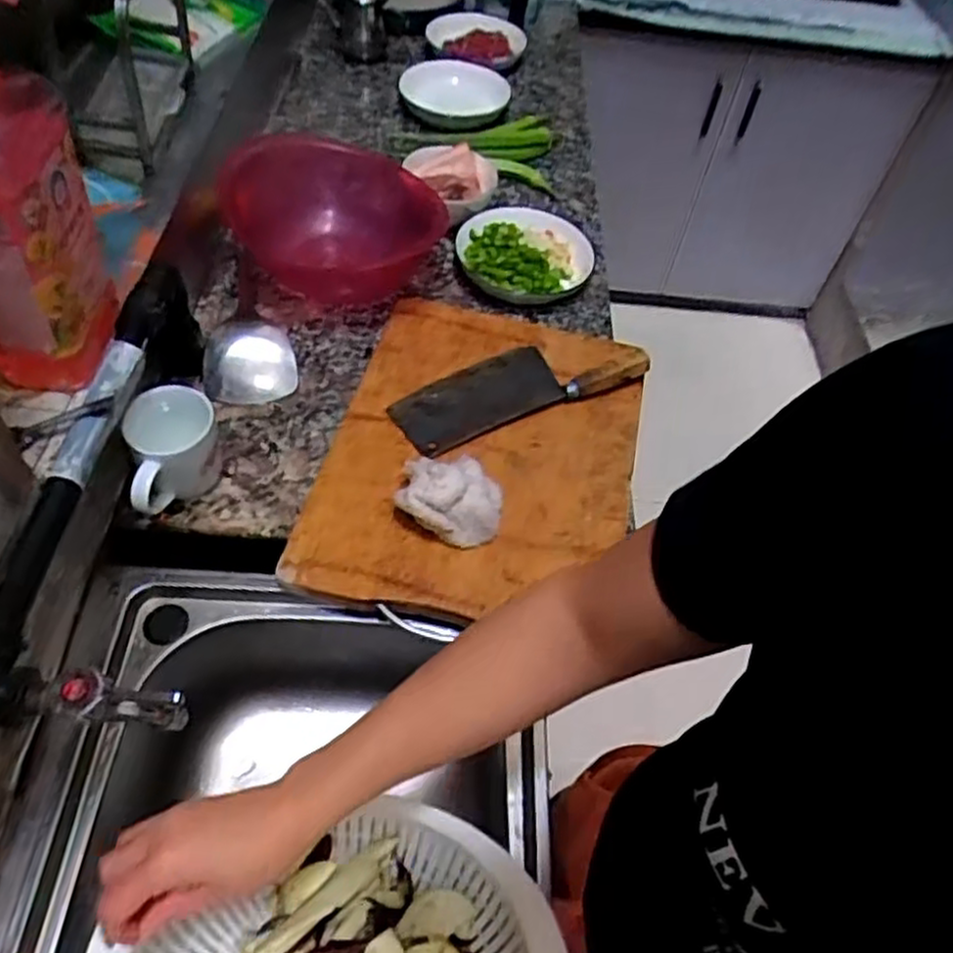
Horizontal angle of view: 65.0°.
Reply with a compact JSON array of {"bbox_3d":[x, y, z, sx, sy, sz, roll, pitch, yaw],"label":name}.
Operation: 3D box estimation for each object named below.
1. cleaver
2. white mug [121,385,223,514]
[{"bbox_3d":[0.043,-0.099,0.790,0.261,0.025,0.085,-20,54,-19],"label":"cleaver"},{"bbox_3d":[-0.273,-0.019,0.686,0.076,0.084,0.094,-10,51,-12],"label":"white mug"}]

